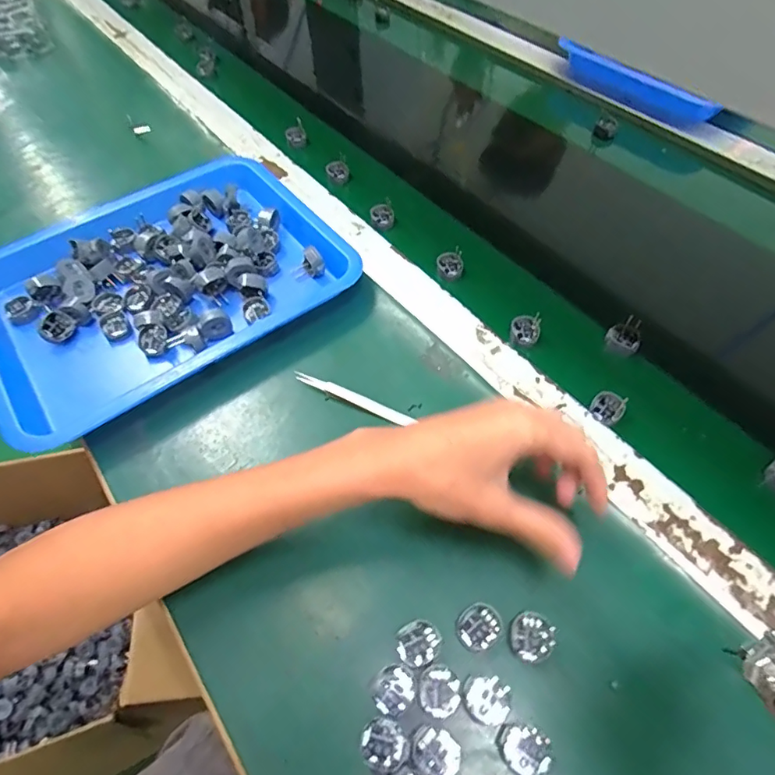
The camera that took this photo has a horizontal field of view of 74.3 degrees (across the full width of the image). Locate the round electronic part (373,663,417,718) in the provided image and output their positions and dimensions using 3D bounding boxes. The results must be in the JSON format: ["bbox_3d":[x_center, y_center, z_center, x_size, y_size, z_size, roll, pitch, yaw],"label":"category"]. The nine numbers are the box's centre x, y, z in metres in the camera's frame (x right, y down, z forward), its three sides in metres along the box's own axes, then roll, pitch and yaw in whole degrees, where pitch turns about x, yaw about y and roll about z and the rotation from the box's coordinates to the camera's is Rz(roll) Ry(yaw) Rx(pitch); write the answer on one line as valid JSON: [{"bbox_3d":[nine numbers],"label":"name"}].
[{"bbox_3d":[0.005,0.185,0.313,0.026,0.014,0.024,-1,55,1],"label":"round electronic part"}]

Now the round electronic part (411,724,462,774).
[{"bbox_3d":[0.028,0.207,0.289,0.028,0.004,0.024,14,57,11],"label":"round electronic part"}]

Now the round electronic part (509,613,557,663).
[{"bbox_3d":[0.092,0.158,0.324,0.027,0.006,0.027,-1,55,1],"label":"round electronic part"}]

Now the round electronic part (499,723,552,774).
[{"bbox_3d":[0.078,0.205,0.290,0.028,0.004,0.024,11,56,10],"label":"round electronic part"}]

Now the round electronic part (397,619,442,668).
[{"bbox_3d":[0.020,0.164,0.326,0.028,0.012,0.026,-1,55,1],"label":"round electronic part"}]

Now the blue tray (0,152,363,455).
[{"bbox_3d":[-0.219,-0.107,0.501,0.340,0.040,0.256,-35,61,-20],"label":"blue tray"}]

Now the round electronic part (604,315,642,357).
[{"bbox_3d":[0.218,-0.048,0.468,0.029,0.022,0.032,27,60,19],"label":"round electronic part"}]

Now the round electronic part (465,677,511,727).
[{"bbox_3d":[0.059,0.186,0.303,0.025,0.004,0.024,-1,55,1],"label":"round electronic part"}]

